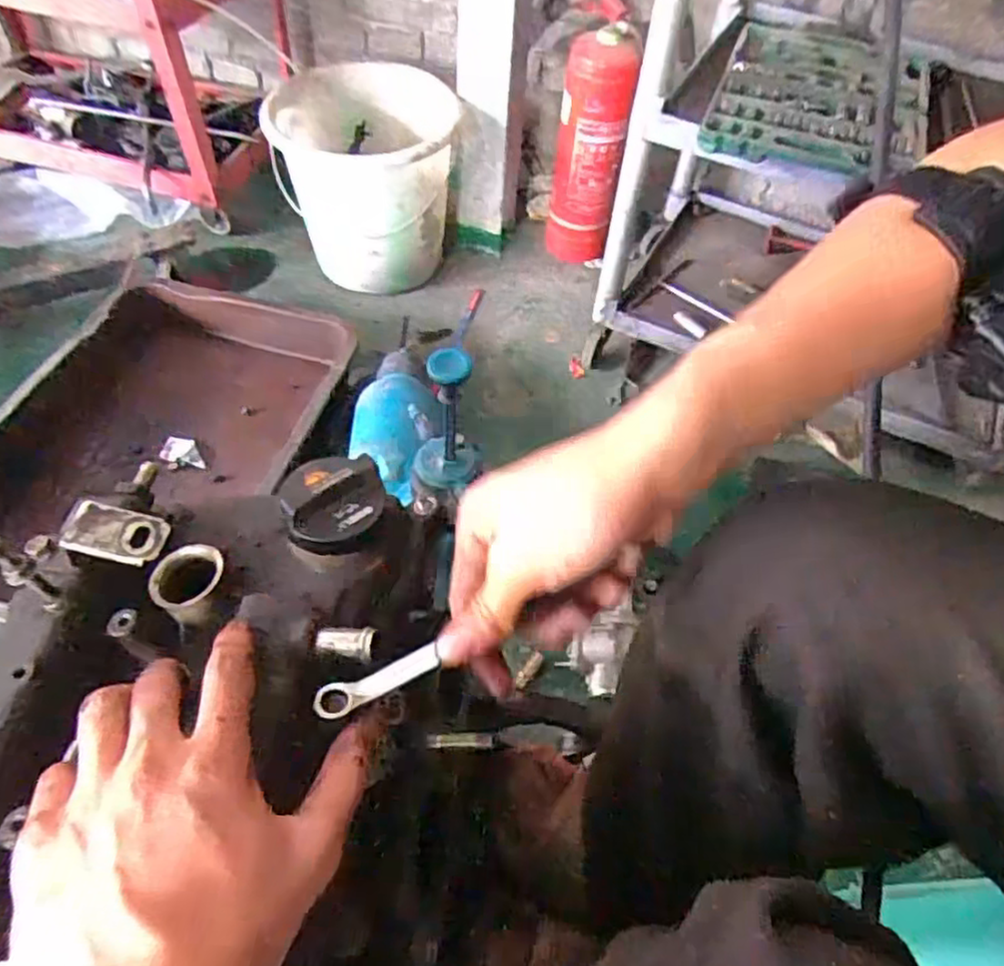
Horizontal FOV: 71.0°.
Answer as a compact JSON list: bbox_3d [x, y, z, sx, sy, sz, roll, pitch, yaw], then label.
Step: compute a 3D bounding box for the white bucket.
[{"bbox_3d":[-0.253,-0.549,1.349,0.325,0.332,0.282,-3,53,-8],"label":"white bucket"}]

